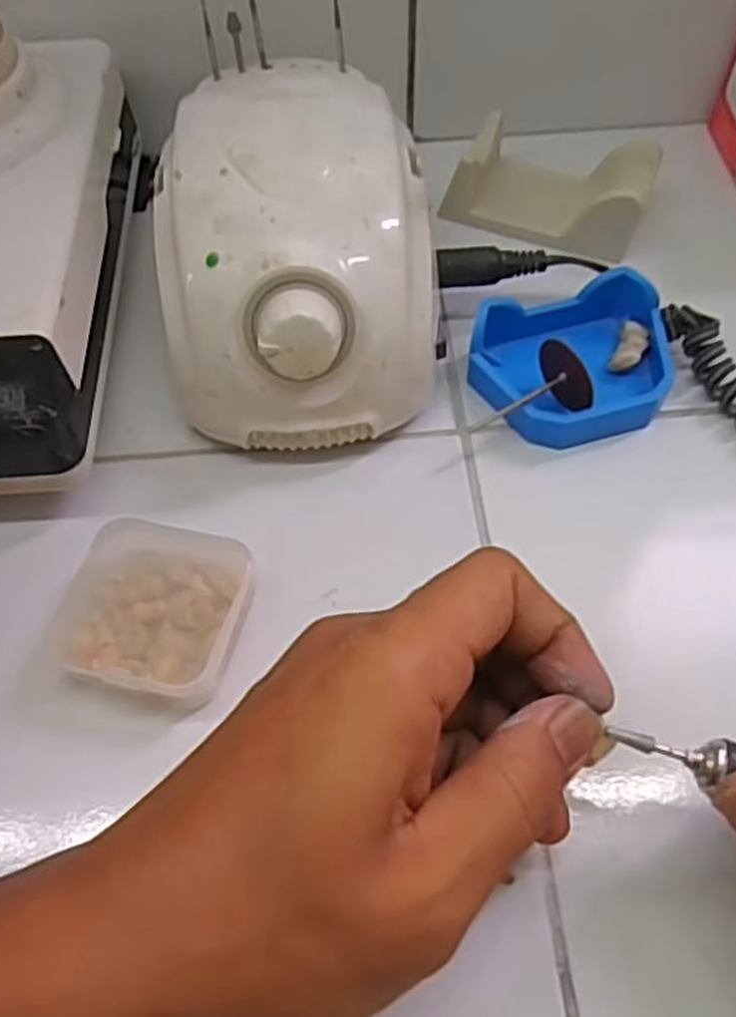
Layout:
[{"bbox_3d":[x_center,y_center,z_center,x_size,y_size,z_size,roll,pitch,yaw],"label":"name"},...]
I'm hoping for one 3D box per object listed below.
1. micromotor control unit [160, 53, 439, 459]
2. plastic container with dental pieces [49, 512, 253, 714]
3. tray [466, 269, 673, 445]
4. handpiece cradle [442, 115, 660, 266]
[{"bbox_3d":[-0.027,-0.099,0.308,0.099,0.073,0.142,-5,60,-2],"label":"micromotor control unit"},{"bbox_3d":[-0.069,0.034,0.266,0.059,0.019,0.060,11,61,7],"label":"plastic container with dental pieces"},{"bbox_3d":[0.084,-0.060,0.314,0.079,0.028,0.062,-15,61,-8],"label":"tray"},{"bbox_3d":[0.086,-0.150,0.369,0.084,0.030,0.052,23,60,15],"label":"handpiece cradle"}]

